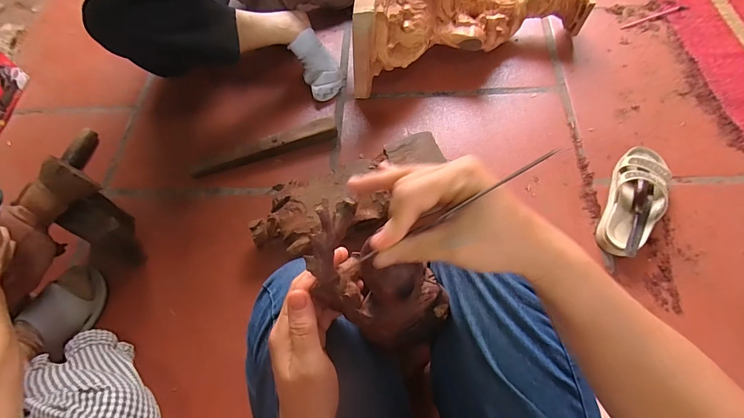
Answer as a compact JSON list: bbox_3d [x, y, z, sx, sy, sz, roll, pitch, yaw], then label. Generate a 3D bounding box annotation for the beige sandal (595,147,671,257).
[{"bbox_3d":[0.485,-0.018,0.697,0.086,0.065,0.234,25,67,16],"label":"beige sandal"}]

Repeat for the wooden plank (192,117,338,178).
[{"bbox_3d":[-0.237,-0.141,0.840,0.323,0.028,0.048,-16,62,-4],"label":"wooden plank"}]

